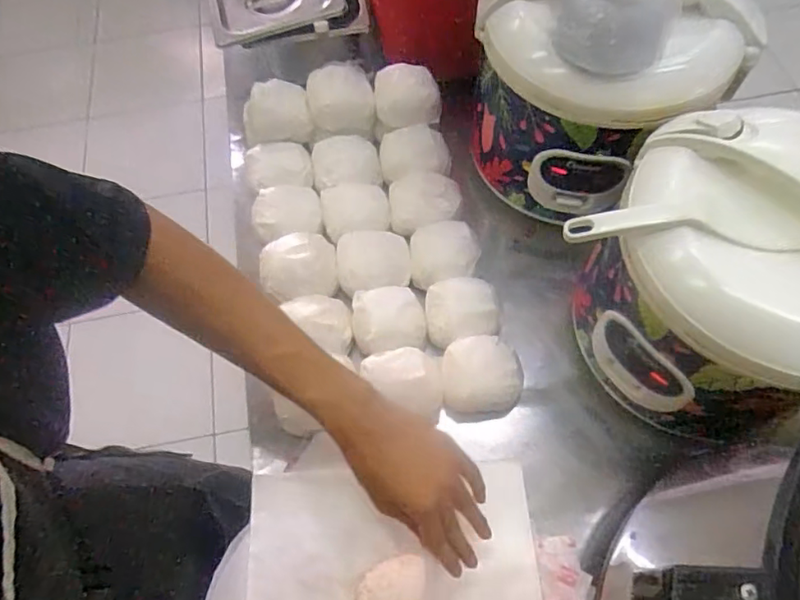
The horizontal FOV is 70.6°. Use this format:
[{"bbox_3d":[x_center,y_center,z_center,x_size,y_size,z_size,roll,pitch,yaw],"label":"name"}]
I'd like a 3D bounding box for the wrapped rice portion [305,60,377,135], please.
[{"bbox_3d":[-0.076,-0.259,0.721,0.083,0.068,0.078,-7,63,-1],"label":"wrapped rice portion"}]

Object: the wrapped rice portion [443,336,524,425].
[{"bbox_3d":[0.082,0.082,0.600,0.081,0.054,0.080,-5,63,0],"label":"wrapped rice portion"}]

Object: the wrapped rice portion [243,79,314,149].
[{"bbox_3d":[-0.157,-0.234,0.719,0.091,0.060,0.059,-4,63,0],"label":"wrapped rice portion"}]

